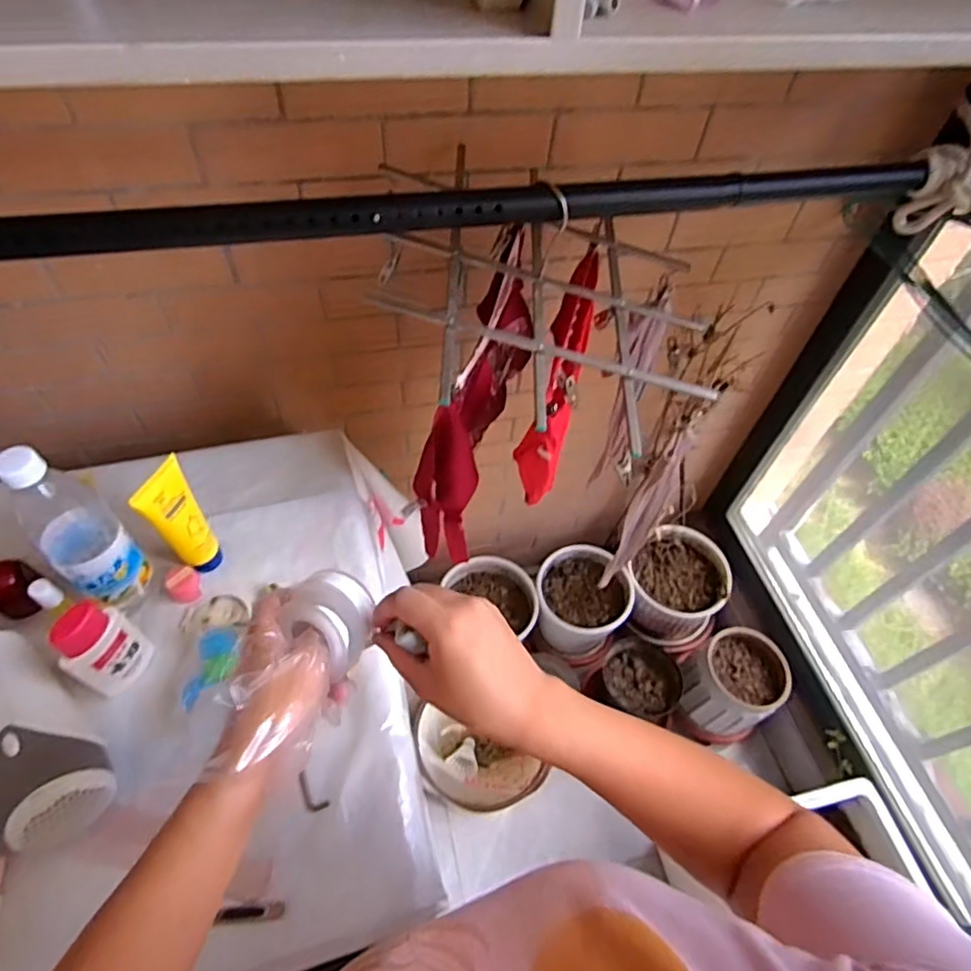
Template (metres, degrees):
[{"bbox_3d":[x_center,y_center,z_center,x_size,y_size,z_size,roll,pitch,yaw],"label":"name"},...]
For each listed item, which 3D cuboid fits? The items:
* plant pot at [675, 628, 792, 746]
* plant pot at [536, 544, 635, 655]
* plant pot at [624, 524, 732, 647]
[{"bbox_3d":[0.546,0.448,1.351,0.214,0.168,0.193,-33,63,-24],"label":"plant pot"},{"bbox_3d":[0.217,0.280,1.408,0.208,0.181,0.206,2,54,-3],"label":"plant pot"},{"bbox_3d":[0.457,0.248,1.454,0.225,0.157,0.243,2,54,-3],"label":"plant pot"}]

